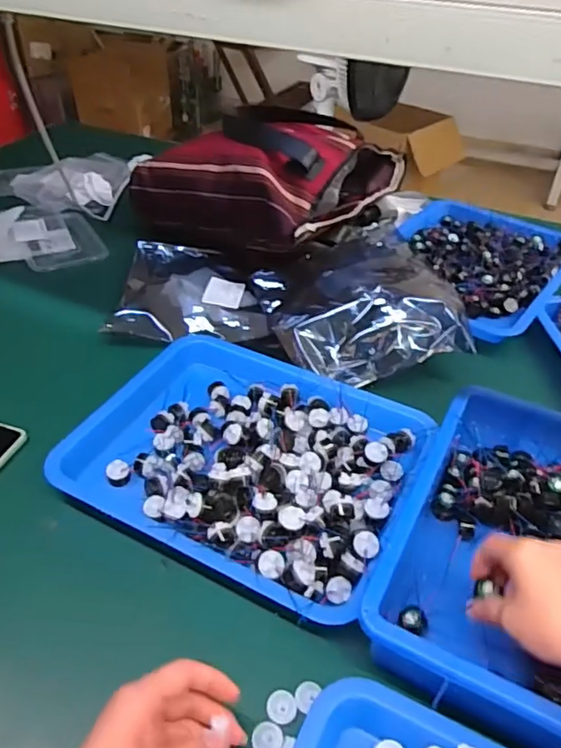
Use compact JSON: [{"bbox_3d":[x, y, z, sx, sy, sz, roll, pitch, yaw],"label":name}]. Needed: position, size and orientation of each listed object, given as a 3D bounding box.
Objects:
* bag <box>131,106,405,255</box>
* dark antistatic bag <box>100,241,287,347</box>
[{"bbox_3d":[-0.012,-0.320,0.916,0.297,0.151,0.335,25,46,24],"label":"bag"},{"bbox_3d":[-0.103,-0.122,0.784,0.211,0.024,0.228,3,41,2],"label":"dark antistatic bag"}]

